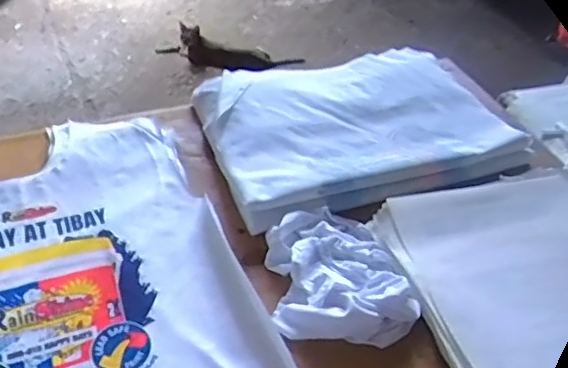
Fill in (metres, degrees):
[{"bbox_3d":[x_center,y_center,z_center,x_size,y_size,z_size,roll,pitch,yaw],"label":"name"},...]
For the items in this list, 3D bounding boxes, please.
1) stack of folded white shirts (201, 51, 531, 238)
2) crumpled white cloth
[{"bbox_3d":[0.165,-0.122,1.086,0.602,0.056,0.370,-12,48,-19],"label":"stack of folded white shirts"},{"bbox_3d":[0.078,0.127,0.840,0.191,0.041,0.219,-2,45,-10],"label":"crumpled white cloth"}]

